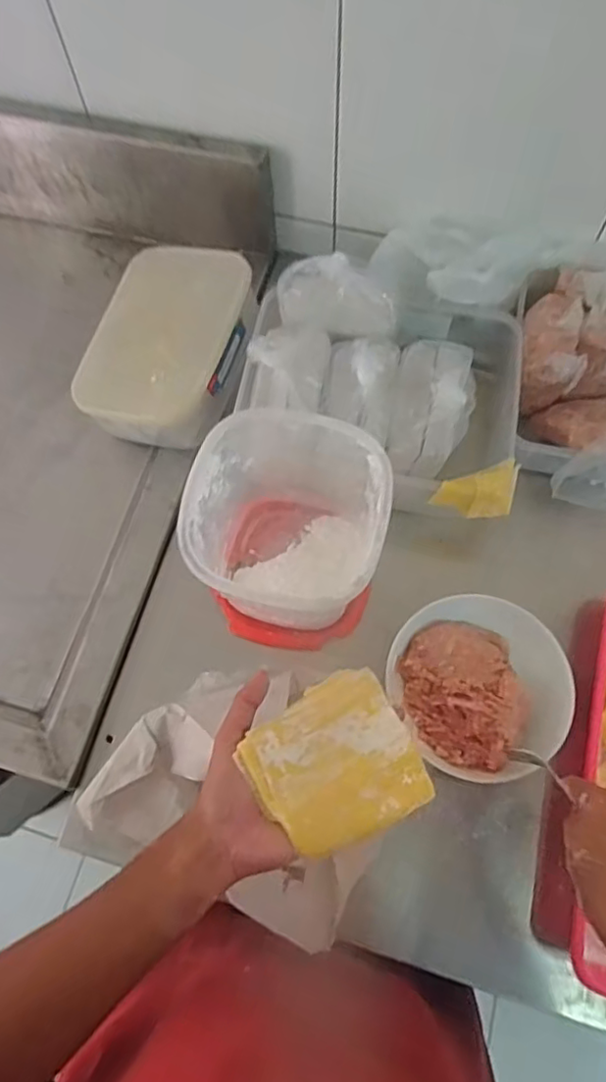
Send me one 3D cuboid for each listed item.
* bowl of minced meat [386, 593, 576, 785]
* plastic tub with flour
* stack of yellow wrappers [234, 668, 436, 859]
[{"bbox_3d":[0.169,0.139,0.602,0.156,0.054,0.169,-1,69,1],"label":"bowl of minced meat"},{"bbox_3d":[-0.009,-0.016,0.592,0.161,0.187,0.172,-1,69,1],"label":"plastic tub with flour"},{"bbox_3d":[0.025,0.169,0.476,0.125,0.020,0.114,-23,63,-23],"label":"stack of yellow wrappers"}]

